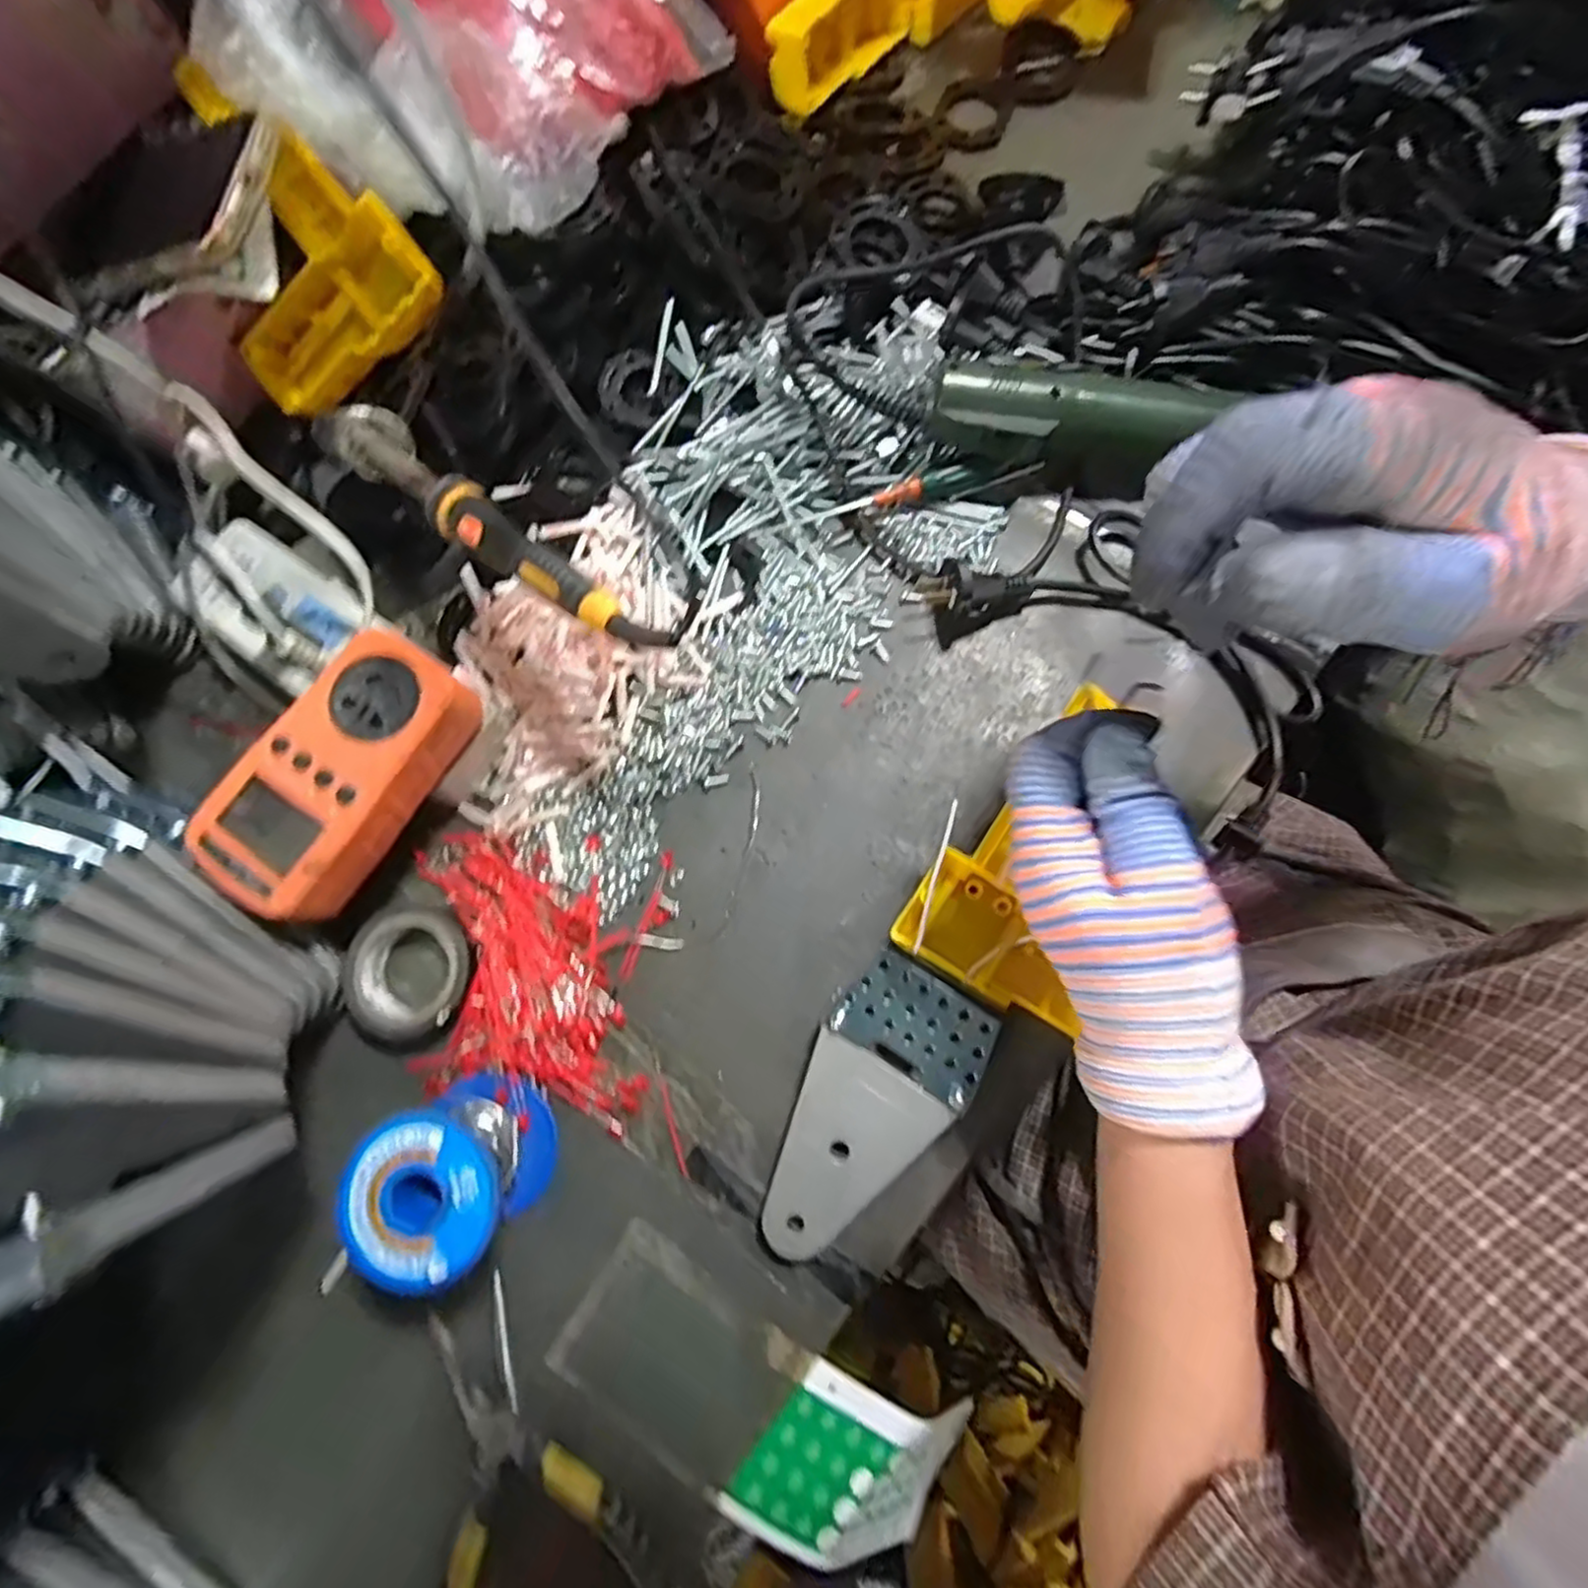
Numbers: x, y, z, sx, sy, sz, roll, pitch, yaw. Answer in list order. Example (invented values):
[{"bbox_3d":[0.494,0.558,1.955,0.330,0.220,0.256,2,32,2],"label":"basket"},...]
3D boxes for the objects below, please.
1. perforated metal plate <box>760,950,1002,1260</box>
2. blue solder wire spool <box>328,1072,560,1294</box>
[{"bbox_3d":[0.031,0.140,0.308,0.068,0.037,0.135,30,79,7],"label":"perforated metal plate"},{"bbox_3d":[-0.142,0.159,0.294,0.064,0.055,0.061,-1,76,3],"label":"blue solder wire spool"}]

